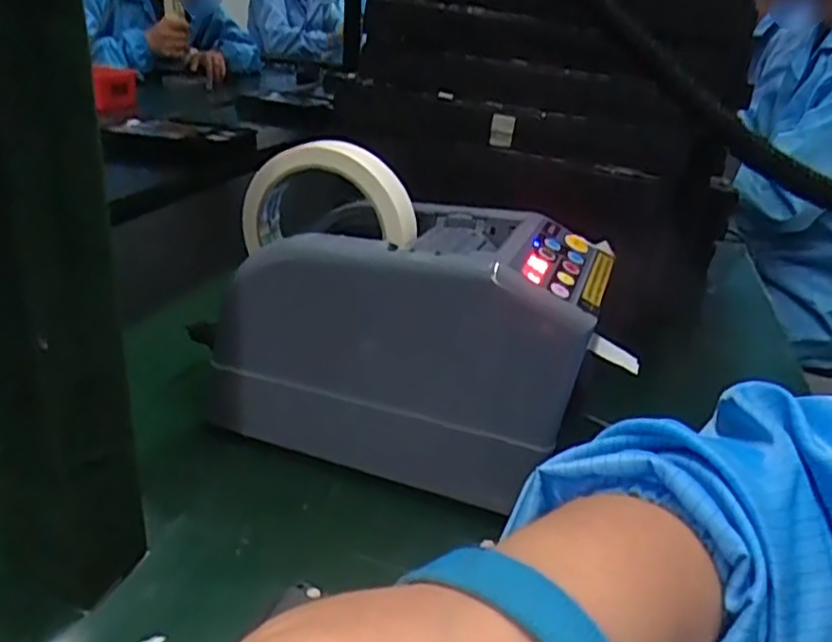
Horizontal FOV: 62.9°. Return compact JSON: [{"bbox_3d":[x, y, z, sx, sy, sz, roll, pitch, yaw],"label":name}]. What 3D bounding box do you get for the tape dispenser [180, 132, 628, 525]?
[{"bbox_3d":[0.002,-0.003,0.373,0.215,0.139,0.106,11,27,13],"label":"tape dispenser"}]

